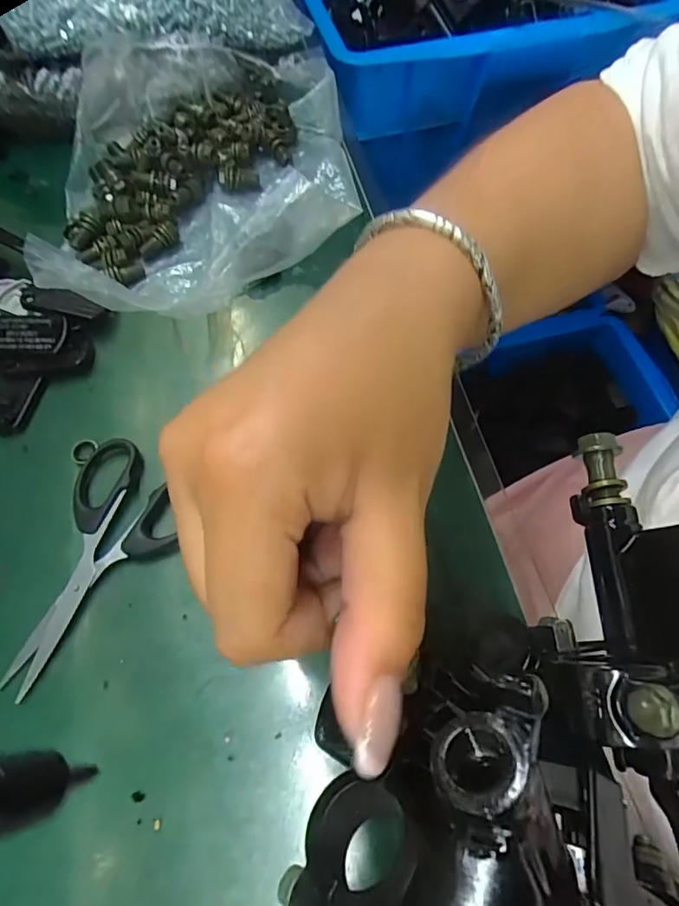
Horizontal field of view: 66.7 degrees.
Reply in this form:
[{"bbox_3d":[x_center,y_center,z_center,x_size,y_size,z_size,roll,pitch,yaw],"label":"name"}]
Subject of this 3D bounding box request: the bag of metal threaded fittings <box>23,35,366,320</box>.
[{"bbox_3d":[-0.093,-0.207,0.350,0.199,0.061,0.255,-7,63,-2],"label":"bag of metal threaded fittings"}]

